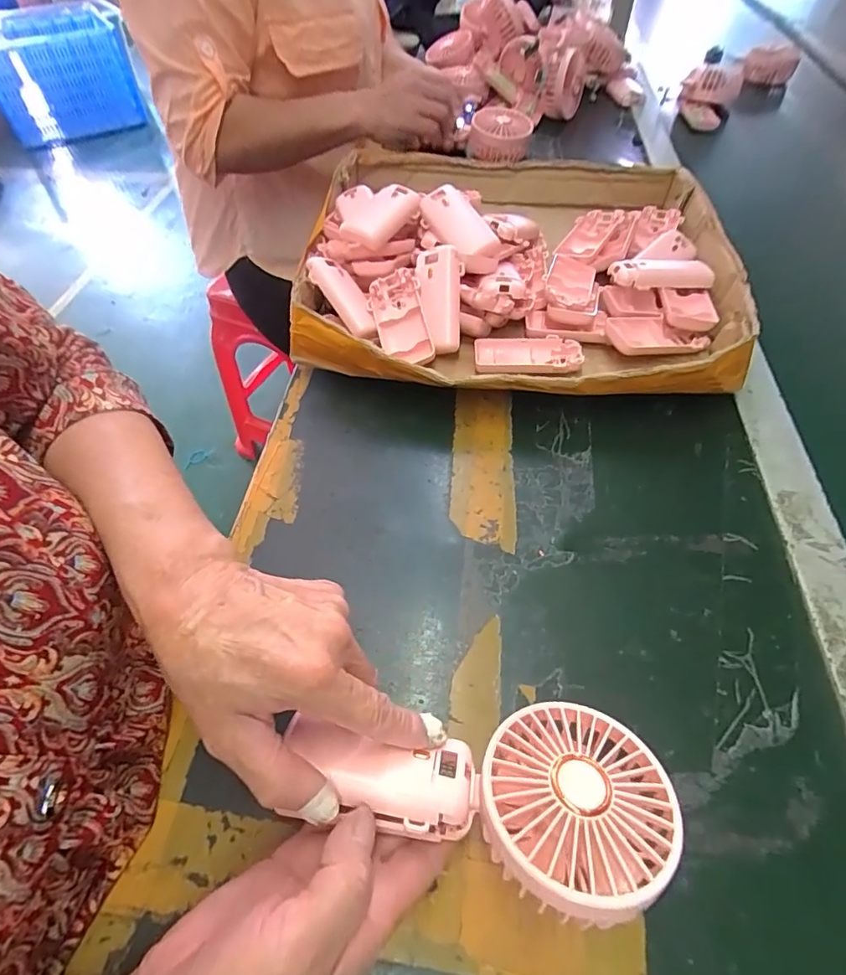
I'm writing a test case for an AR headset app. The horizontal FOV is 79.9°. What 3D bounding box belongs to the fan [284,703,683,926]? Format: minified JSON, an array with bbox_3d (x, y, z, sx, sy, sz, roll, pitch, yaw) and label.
[{"bbox_3d":[0.025,0.148,0.241,0.172,0.040,0.084,5,36,4],"label":"fan"}]

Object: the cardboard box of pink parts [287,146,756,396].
[{"bbox_3d":[0.094,-0.235,0.513,0.397,0.071,0.398,6,54,6],"label":"cardboard box of pink parts"}]

